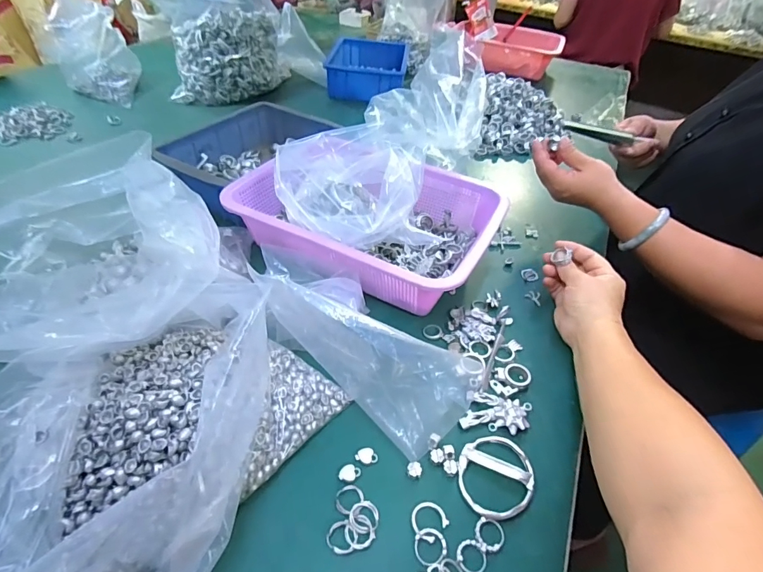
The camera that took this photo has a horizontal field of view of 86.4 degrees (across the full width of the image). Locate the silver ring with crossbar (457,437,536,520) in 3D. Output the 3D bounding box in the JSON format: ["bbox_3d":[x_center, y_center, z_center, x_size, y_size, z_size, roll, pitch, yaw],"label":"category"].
[{"bbox_3d":[0.092,0.152,0.329,0.059,0.005,0.065,10,44,5],"label":"silver ring with crossbar"}]

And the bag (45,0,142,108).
[{"bbox_3d":[-0.569,-0.461,0.794,0.125,0.151,0.131,-2,44,-8],"label":"bag"}]

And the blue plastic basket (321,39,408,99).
[{"bbox_3d":[-0.032,-0.531,1.002,0.182,0.075,0.248,7,43,1],"label":"blue plastic basket"}]

